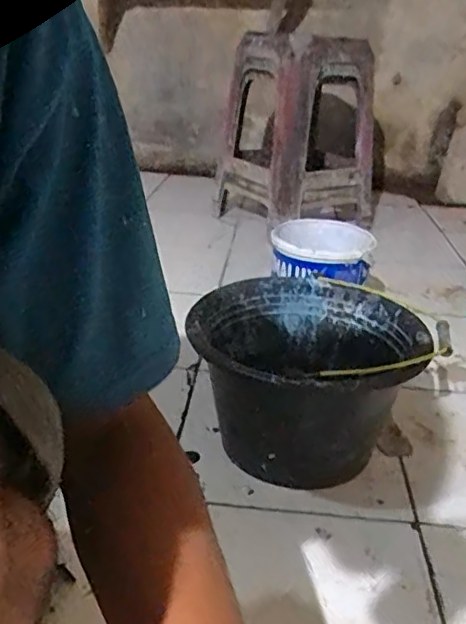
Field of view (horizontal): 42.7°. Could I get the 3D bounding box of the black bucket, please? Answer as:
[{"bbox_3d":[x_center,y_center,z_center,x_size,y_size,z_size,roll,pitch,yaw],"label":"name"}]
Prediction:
[{"bbox_3d":[0.096,0.091,0.795,0.281,0.184,0.279,2,26,-1],"label":"black bucket"}]

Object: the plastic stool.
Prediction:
[{"bbox_3d":[0.196,-0.493,1.679,0.371,0.495,0.349,-12,29,-28],"label":"plastic stool"}]

